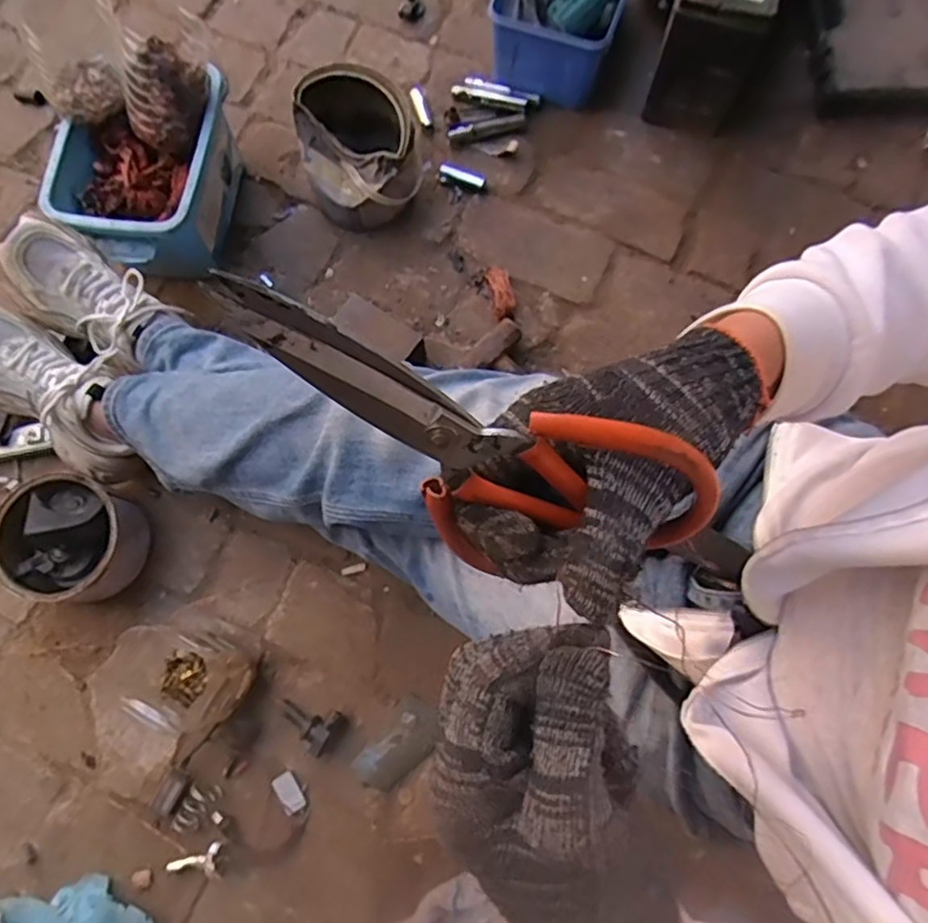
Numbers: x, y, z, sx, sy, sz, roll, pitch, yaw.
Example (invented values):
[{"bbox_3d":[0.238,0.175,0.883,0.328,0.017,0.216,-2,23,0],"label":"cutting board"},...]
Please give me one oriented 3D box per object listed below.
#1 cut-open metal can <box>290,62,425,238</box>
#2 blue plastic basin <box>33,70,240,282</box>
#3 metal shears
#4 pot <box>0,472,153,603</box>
[{"bbox_3d":[-0.141,-0.429,0.866,0.159,0.149,0.170,0,78,-1],"label":"cut-open metal can"},{"bbox_3d":[-0.411,-0.361,0.844,0.191,0.133,0.229,4,77,1],"label":"blue plastic basin"},{"bbox_3d":[0.005,0.000,0.224,0.198,0.071,0.059,27,80,-28],"label":"metal shears"},{"bbox_3d":[-0.476,0.094,0.779,0.151,0.112,0.143,0,77,0],"label":"pot"}]

